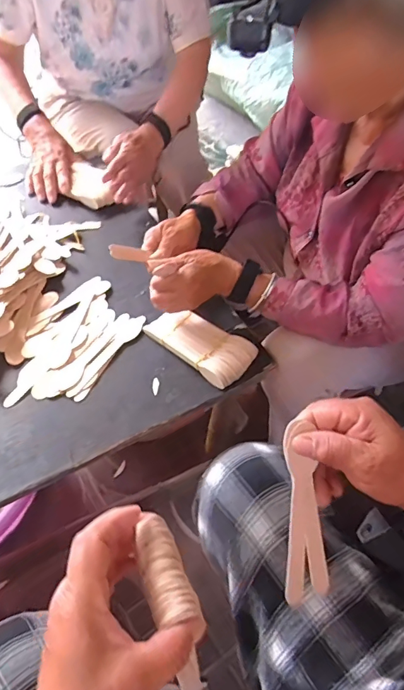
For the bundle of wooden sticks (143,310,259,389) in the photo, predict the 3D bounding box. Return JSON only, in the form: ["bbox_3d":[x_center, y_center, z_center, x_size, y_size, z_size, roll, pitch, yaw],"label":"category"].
[{"bbox_3d":[0.000,-0.007,0.653,0.158,0.032,0.082,36,59,23],"label":"bundle of wooden sticks"}]

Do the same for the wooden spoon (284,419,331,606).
[{"bbox_3d":[0.082,0.141,0.364,0.039,0.144,0.011,-10,12,-10],"label":"wooden spoon"}]

